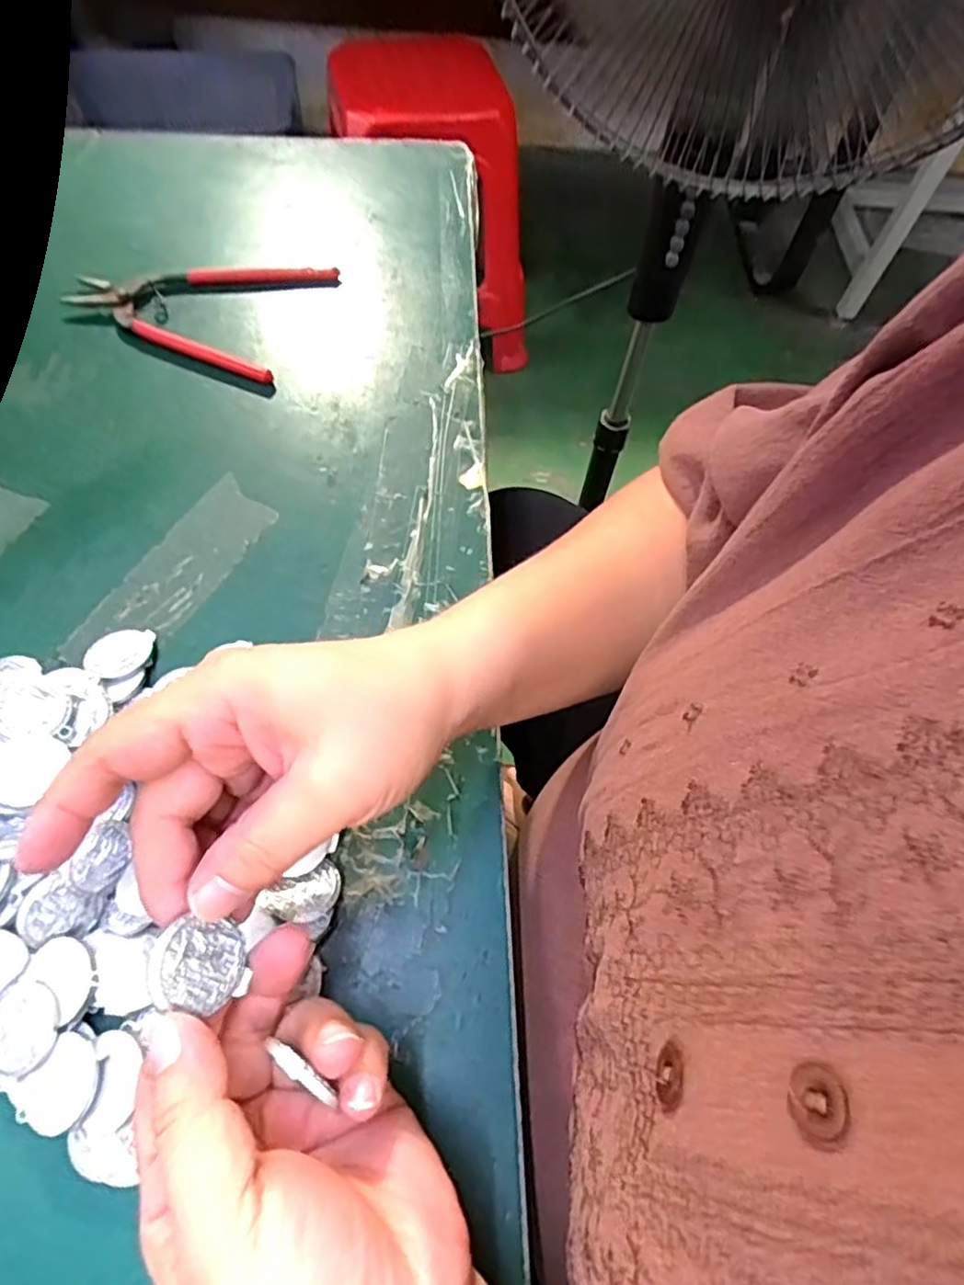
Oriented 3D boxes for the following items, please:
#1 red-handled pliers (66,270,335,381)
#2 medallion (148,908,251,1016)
[{"bbox_3d":[-0.181,-0.229,0.430,0.151,0.011,0.106,21,63,7],"label":"red-handled pliers"},{"bbox_3d":[-0.082,0.094,0.194,0.004,0.029,0.023,-19,48,35],"label":"medallion"}]

